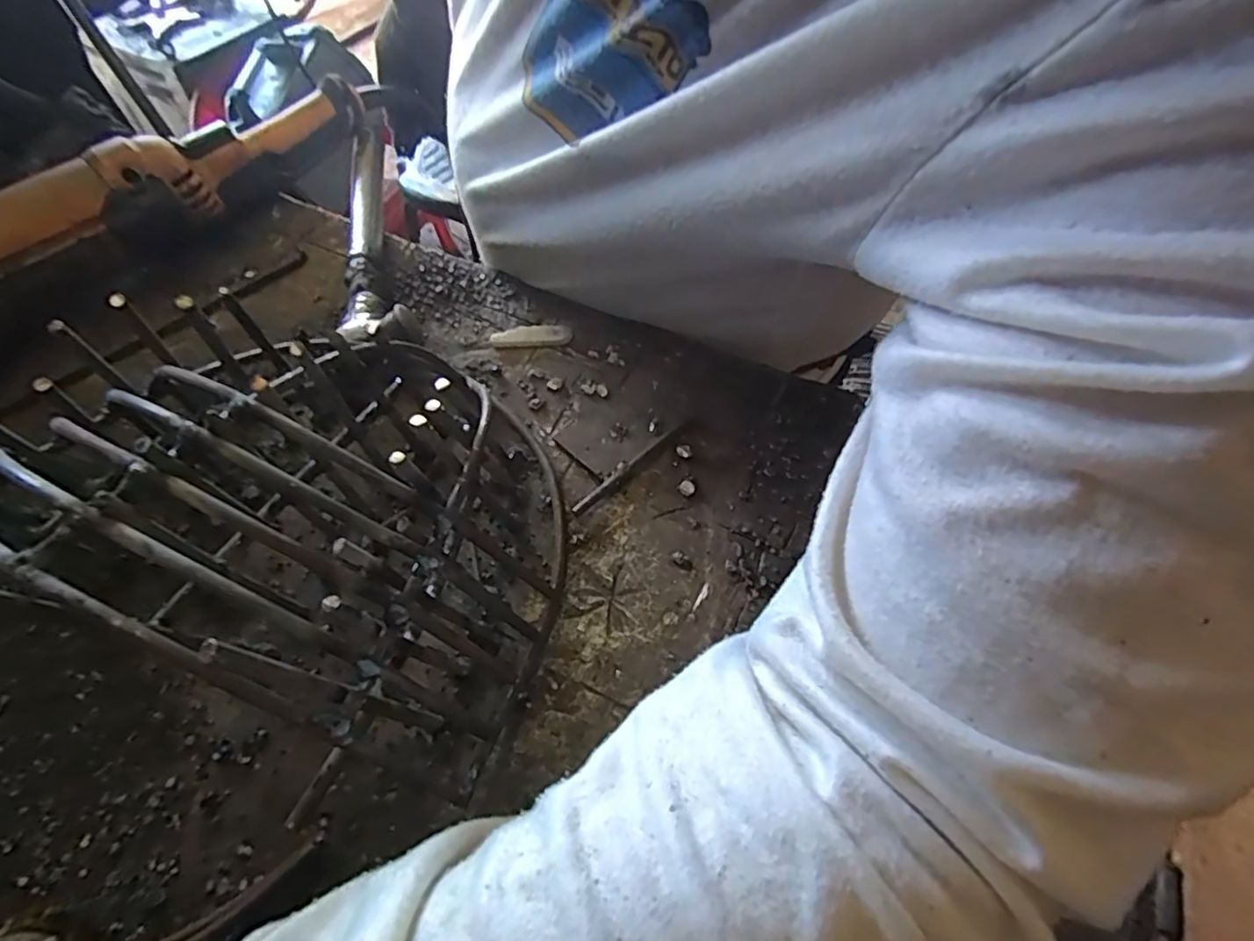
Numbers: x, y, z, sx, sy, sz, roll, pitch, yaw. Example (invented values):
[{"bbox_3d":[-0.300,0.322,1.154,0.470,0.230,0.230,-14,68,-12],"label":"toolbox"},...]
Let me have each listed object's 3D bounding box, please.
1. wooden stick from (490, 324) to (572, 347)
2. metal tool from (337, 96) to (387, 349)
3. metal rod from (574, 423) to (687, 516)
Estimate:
[{"bbox_3d":[-0.058,-0.081,0.368,0.048,0.007,0.012,-1,57,-1],"label":"wooden stick"},{"bbox_3d":[-0.175,-0.170,0.415,0.025,0.031,0.242,-9,58,-6],"label":"metal tool"},{"bbox_3d":[0.002,-0.003,0.317,0.077,0.005,0.005,-39,65,-22],"label":"metal rod"}]

